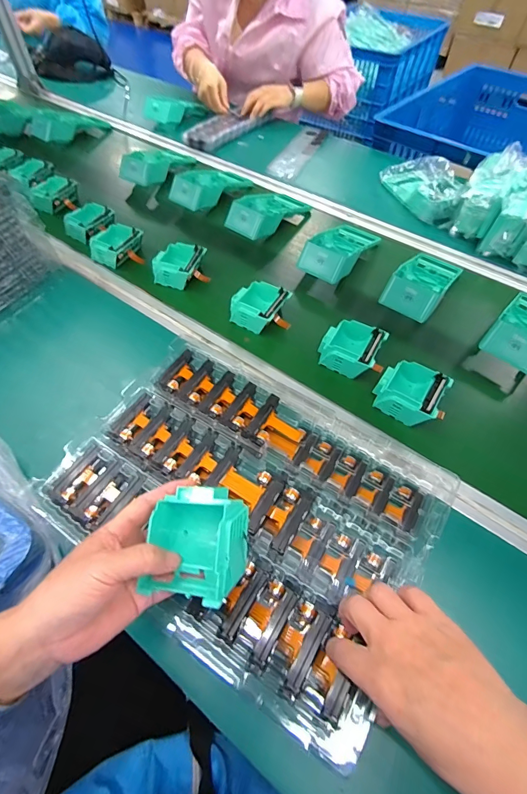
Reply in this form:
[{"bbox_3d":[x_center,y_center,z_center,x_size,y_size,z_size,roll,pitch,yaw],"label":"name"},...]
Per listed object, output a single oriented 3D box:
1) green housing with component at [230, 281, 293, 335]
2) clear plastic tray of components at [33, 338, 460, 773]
[{"bbox_3d":[-0.004,-0.138,0.575,0.093,0.037,0.083,21,58,13],"label":"green housing with component"},{"bbox_3d":[-0.021,0.111,0.396,0.371,0.036,0.268,27,59,16],"label":"clear plastic tray of components"}]

